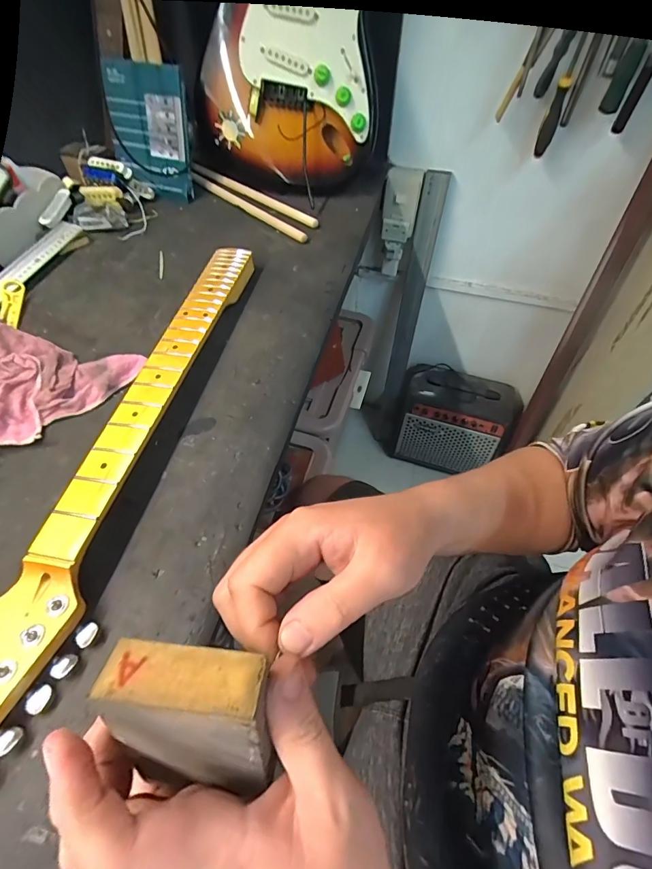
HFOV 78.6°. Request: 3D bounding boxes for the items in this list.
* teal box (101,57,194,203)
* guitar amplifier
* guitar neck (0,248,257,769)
[{"bbox_3d":[-0.291,-0.494,0.650,0.140,0.175,0.034,15,32,9],"label":"teal box"},{"bbox_3d":[0.380,-0.036,1.244,0.336,0.292,0.226,10,55,6],"label":"guitar amplifier"},{"bbox_3d":[-0.198,0.002,0.404,0.090,0.037,0.622,11,55,5],"label":"guitar neck"}]

